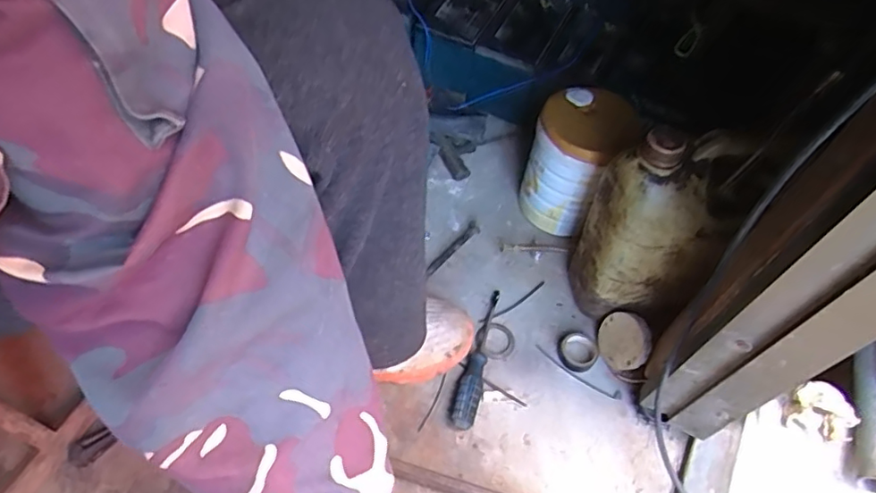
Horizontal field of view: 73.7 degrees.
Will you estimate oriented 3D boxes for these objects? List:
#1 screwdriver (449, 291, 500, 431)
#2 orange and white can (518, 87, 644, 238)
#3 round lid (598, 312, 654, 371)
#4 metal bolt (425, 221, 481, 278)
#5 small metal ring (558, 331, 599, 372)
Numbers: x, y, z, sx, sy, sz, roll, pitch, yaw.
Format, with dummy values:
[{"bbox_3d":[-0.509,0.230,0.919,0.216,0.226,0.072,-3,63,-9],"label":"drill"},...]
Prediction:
[{"bbox_3d":[0.054,0.132,0.721,0.029,0.027,0.189,17,58,7],"label":"screwdriver"},{"bbox_3d":[0.184,-0.117,0.799,0.107,0.195,0.106,2,57,-3],"label":"orange and white can"},{"bbox_3d":[0.228,0.116,0.716,0.020,0.067,0.066,8,56,-38],"label":"round lid"},{"bbox_3d":[0.022,0.004,0.813,0.020,0.011,0.109,35,62,17],"label":"metal bolt"},{"bbox_3d":[0.175,0.132,0.732,0.049,0.013,0.048,2,57,-3],"label":"small metal ring"}]

